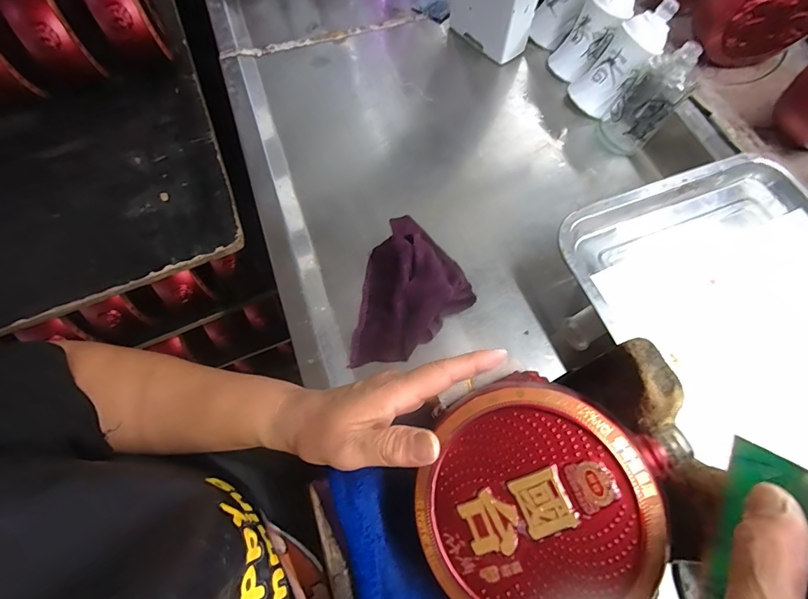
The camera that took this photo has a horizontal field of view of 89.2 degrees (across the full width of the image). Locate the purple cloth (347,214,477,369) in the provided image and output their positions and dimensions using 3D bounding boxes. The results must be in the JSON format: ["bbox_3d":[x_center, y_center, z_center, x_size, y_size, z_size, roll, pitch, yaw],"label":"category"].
[{"bbox_3d":[-0.012,-0.010,0.389,0.134,0.040,0.117,-39,71,-14],"label":"purple cloth"}]

